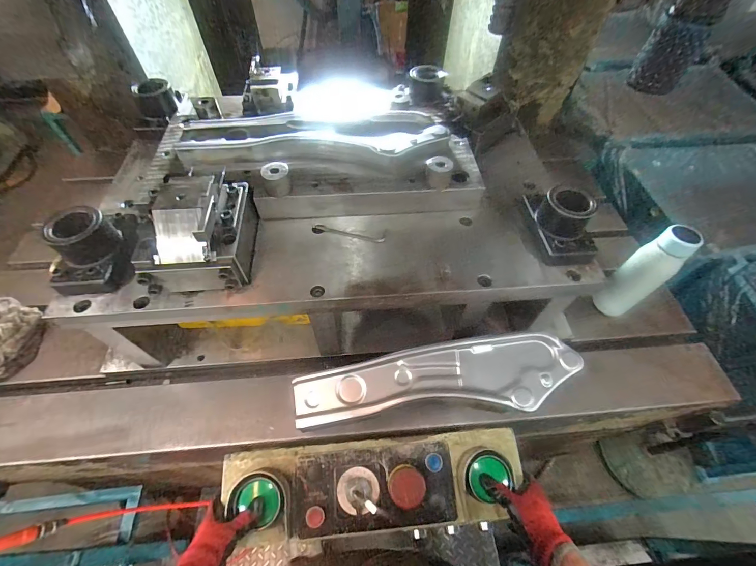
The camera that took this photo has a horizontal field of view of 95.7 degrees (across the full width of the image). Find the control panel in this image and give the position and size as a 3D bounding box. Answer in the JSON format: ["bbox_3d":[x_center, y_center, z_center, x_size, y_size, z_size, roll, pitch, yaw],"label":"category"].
[{"bbox_3d":[-0.001,0.334,0.564,0.490,0.053,0.134,-3,55,-5],"label":"control panel"}]

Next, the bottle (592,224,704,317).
[{"bbox_3d":[0.493,-0.013,0.643,0.062,0.202,0.071,-28,60,-19],"label":"bottle"}]

